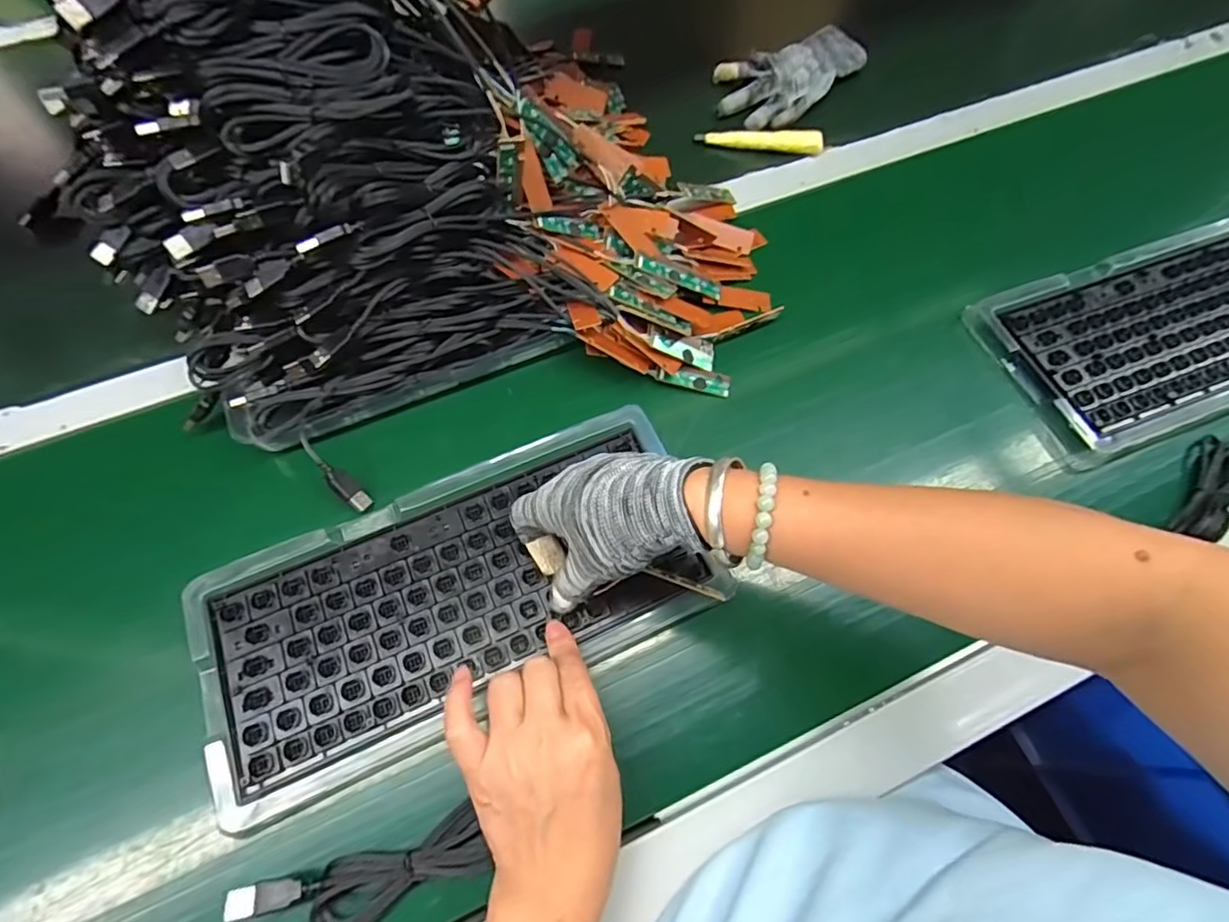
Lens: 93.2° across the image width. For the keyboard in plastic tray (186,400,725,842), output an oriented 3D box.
[{"bbox_3d":[-0.099,0.083,0.382,0.322,0.023,0.155,-23,63,-11],"label":"keyboard in plastic tray"}]

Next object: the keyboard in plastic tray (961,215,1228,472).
[{"bbox_3d":[0.467,-0.115,0.479,0.328,0.022,0.155,-19,63,-9],"label":"keyboard in plastic tray"}]

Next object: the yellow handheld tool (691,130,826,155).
[{"bbox_3d":[0.143,-0.317,0.574,0.121,0.016,0.017,2,62,3],"label":"yellow handheld tool"}]

